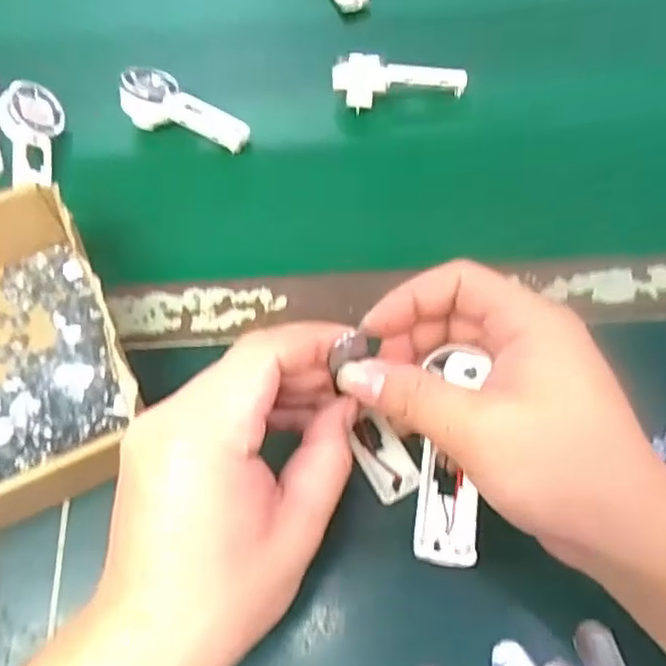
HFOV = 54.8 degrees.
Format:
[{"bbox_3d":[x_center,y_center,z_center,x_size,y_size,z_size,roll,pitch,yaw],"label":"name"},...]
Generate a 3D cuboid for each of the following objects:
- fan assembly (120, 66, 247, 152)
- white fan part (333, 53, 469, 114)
[{"bbox_3d":[-0.103,-0.156,0.450,0.090,0.031,0.034,18,68,10],"label":"fan assembly"},{"bbox_3d":[0.047,-0.177,0.451,0.092,0.025,0.024,1,66,2],"label":"white fan part"}]

